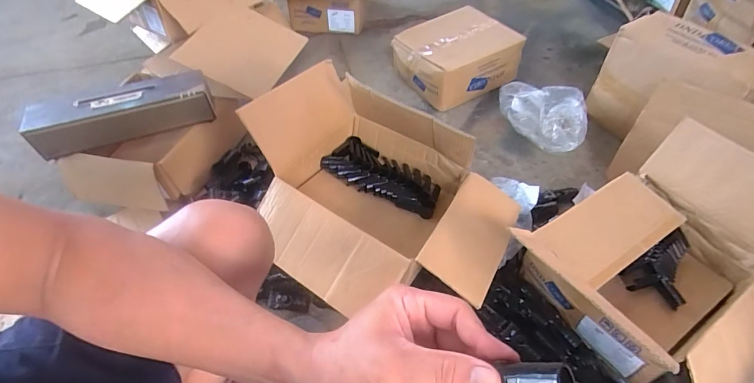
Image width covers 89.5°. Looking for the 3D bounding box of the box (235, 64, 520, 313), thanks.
[{"bbox_3d":[-0.006,0.000,0.719,0.472,0.225,0.373,27,55,22],"label":"box"}]

